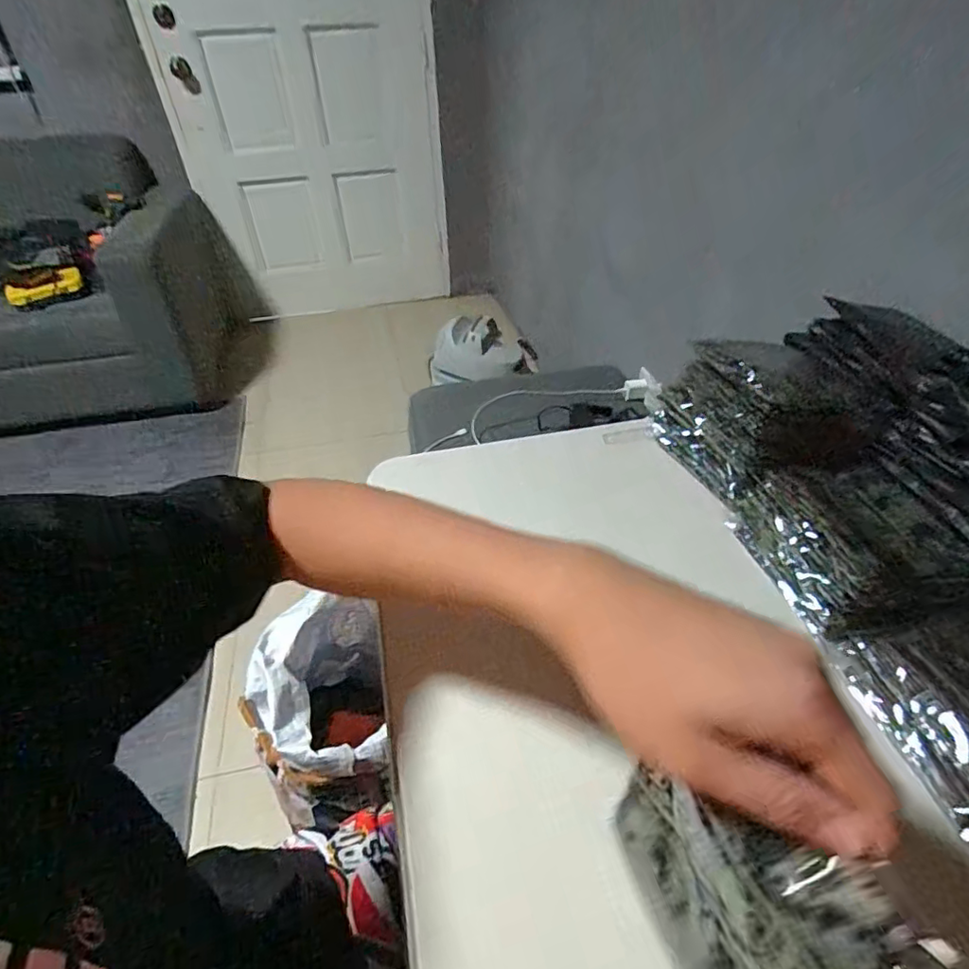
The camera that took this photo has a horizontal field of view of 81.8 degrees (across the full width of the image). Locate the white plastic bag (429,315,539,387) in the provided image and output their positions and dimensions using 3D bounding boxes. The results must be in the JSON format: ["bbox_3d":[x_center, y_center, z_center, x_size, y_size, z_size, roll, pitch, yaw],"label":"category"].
[{"bbox_3d":[-0.004,-0.400,1.687,0.314,0.163,0.157,7,43,10],"label":"white plastic bag"}]

